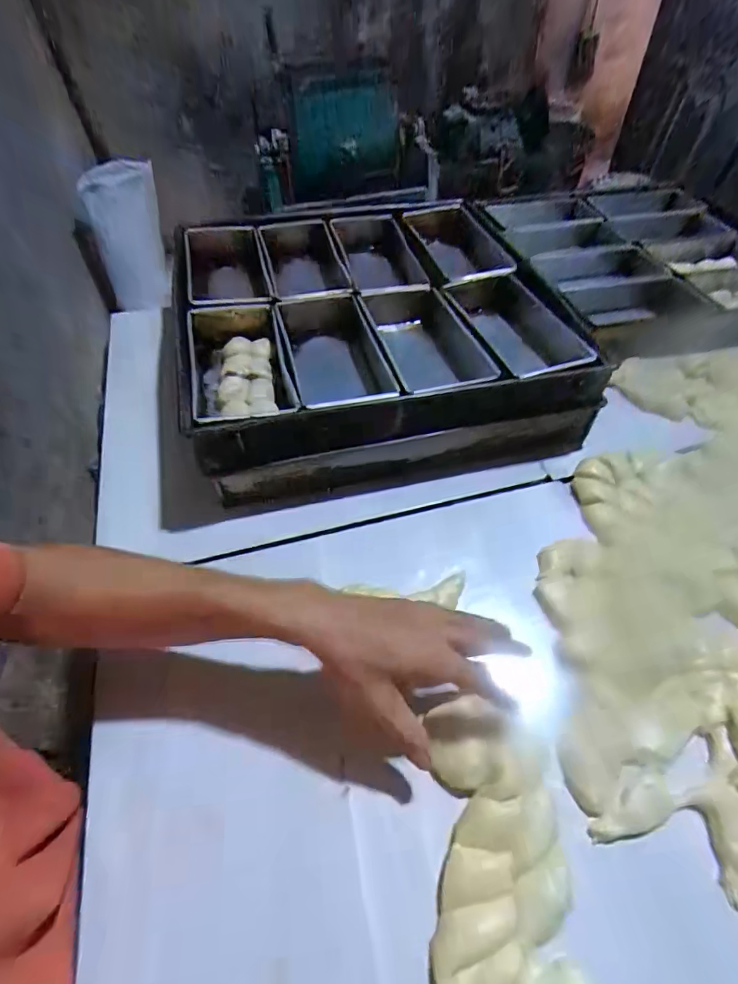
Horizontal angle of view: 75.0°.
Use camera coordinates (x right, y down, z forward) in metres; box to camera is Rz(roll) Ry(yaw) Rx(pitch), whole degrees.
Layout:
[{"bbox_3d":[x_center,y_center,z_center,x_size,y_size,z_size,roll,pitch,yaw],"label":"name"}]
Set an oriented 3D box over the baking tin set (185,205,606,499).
[{"bbox_3d":[0.007,-0.223,0.655,0.473,0.135,0.468,-13,52,-8],"label":"baking tin set"}]

